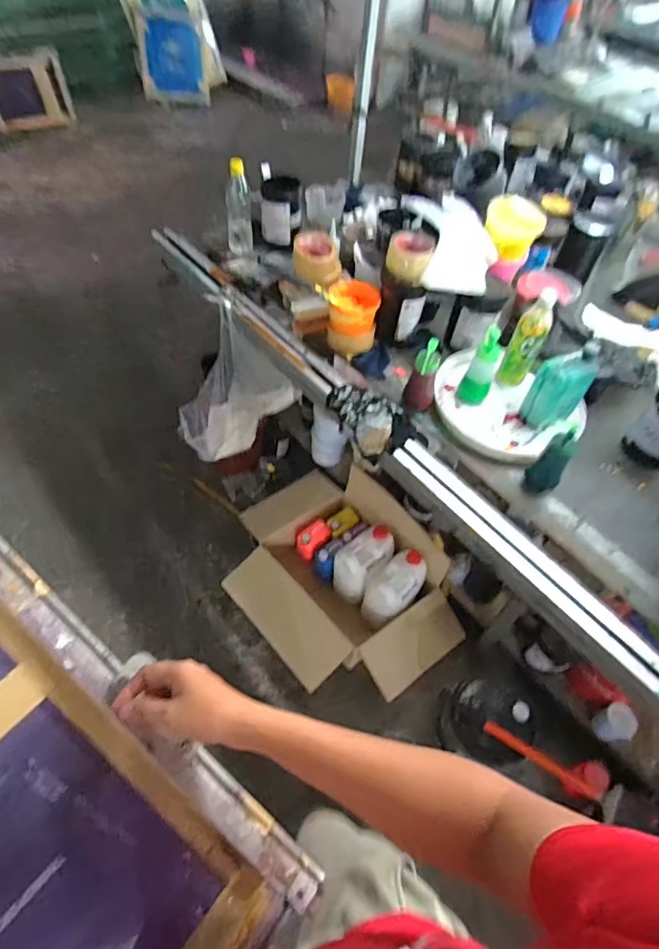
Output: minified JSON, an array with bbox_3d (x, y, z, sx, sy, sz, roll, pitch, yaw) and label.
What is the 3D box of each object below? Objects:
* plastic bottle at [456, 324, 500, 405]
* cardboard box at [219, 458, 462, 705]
[{"bbox_3d":[0.304,-0.211,1.012,0.056,0.163,0.058,22,54,10],"label":"plastic bottle"},{"bbox_3d":[0.016,0.318,1.546,0.503,0.359,0.709,-32,62,-26],"label":"cardboard box"}]

